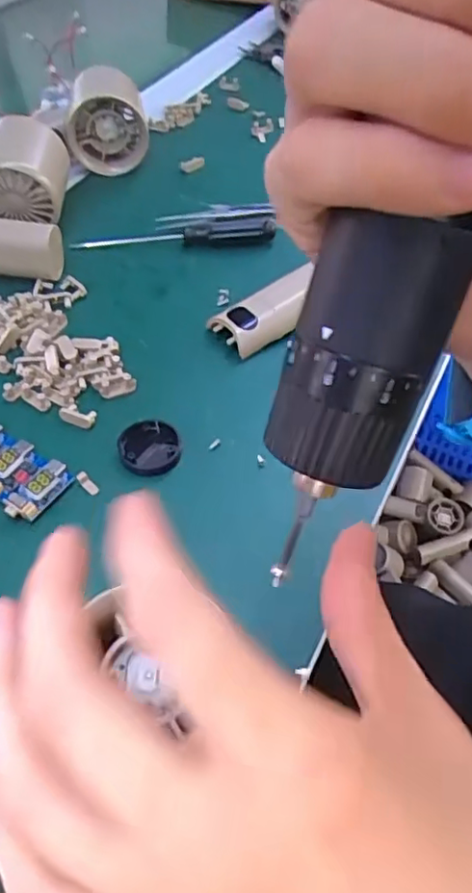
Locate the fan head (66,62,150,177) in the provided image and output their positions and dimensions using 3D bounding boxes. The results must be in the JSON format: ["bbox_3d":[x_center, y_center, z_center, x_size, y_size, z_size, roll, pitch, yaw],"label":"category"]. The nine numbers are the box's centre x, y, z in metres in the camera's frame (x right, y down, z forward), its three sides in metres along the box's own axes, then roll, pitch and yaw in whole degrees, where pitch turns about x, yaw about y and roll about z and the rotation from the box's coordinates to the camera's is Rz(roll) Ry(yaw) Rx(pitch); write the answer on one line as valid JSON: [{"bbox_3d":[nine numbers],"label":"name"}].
[{"bbox_3d":[-0.098,-0.254,0.472,0.056,0.049,0.079,-5,51,-4],"label":"fan head"}]

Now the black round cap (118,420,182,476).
[{"bbox_3d":[-0.043,0.000,0.302,0.029,0.005,0.031,0,51,0],"label":"black round cap"}]

